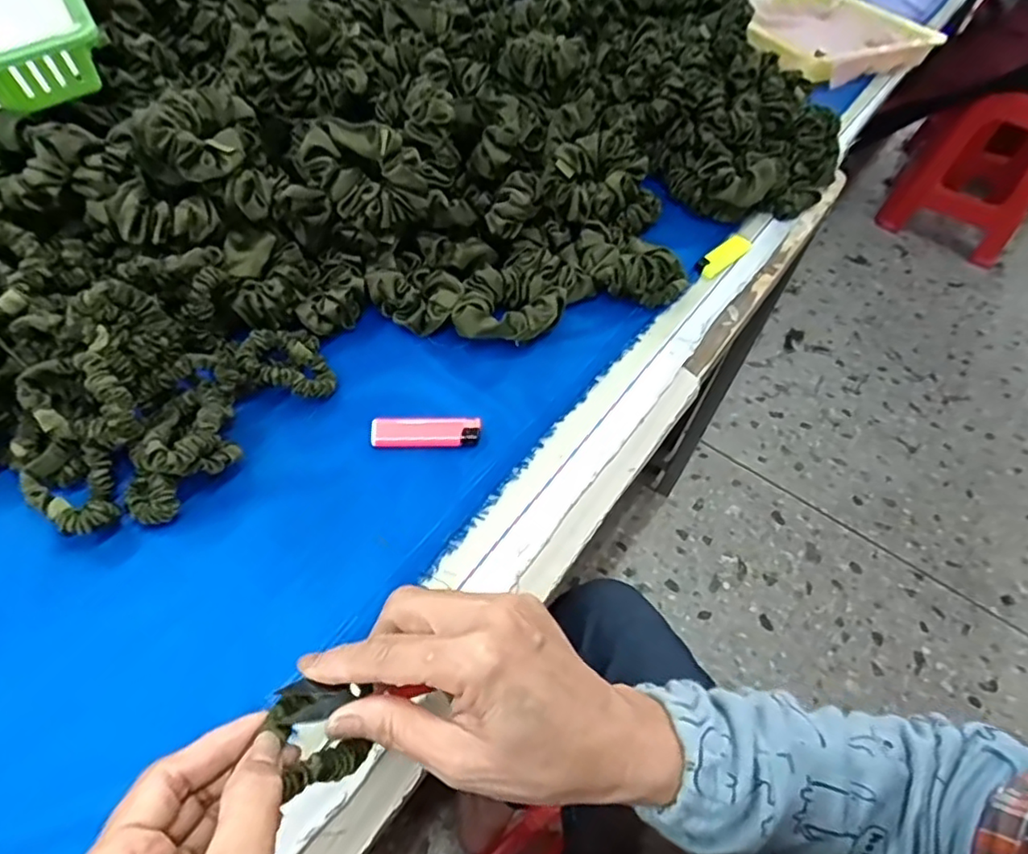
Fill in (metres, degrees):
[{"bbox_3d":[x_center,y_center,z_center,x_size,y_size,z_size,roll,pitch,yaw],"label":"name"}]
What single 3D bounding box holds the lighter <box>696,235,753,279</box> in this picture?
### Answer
[{"bbox_3d":[0.221,-0.181,0.678,0.085,0.015,0.022,-34,63,-31],"label":"lighter"}]

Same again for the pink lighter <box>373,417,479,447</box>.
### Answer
[{"bbox_3d":[-0.065,0.005,0.482,0.080,0.009,0.025,1,50,-9],"label":"pink lighter"}]

